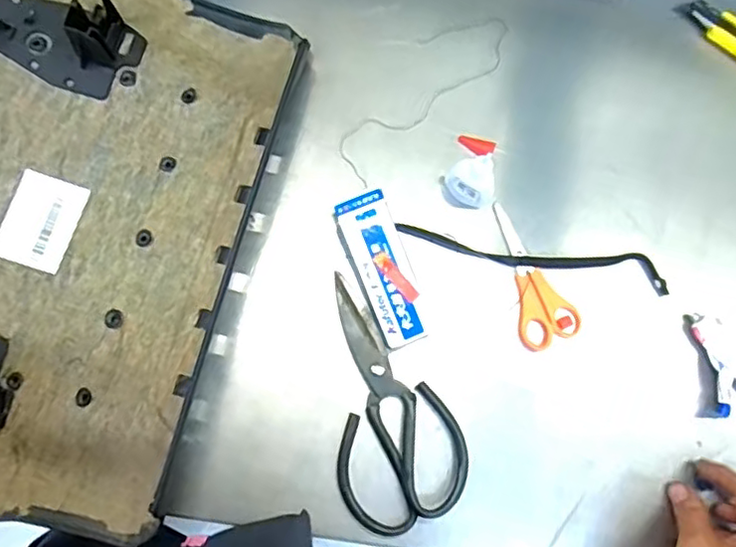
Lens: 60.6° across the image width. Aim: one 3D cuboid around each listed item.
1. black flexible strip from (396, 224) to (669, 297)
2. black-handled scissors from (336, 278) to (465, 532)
[{"bbox_3d":[0.140,-0.015,0.525,0.233,0.026,0.027,8,78,-3],"label":"black flexible strip"},{"bbox_3d":[0.025,0.103,0.501,0.097,0.021,0.191,-1,78,-1],"label":"black-handled scissors"}]

